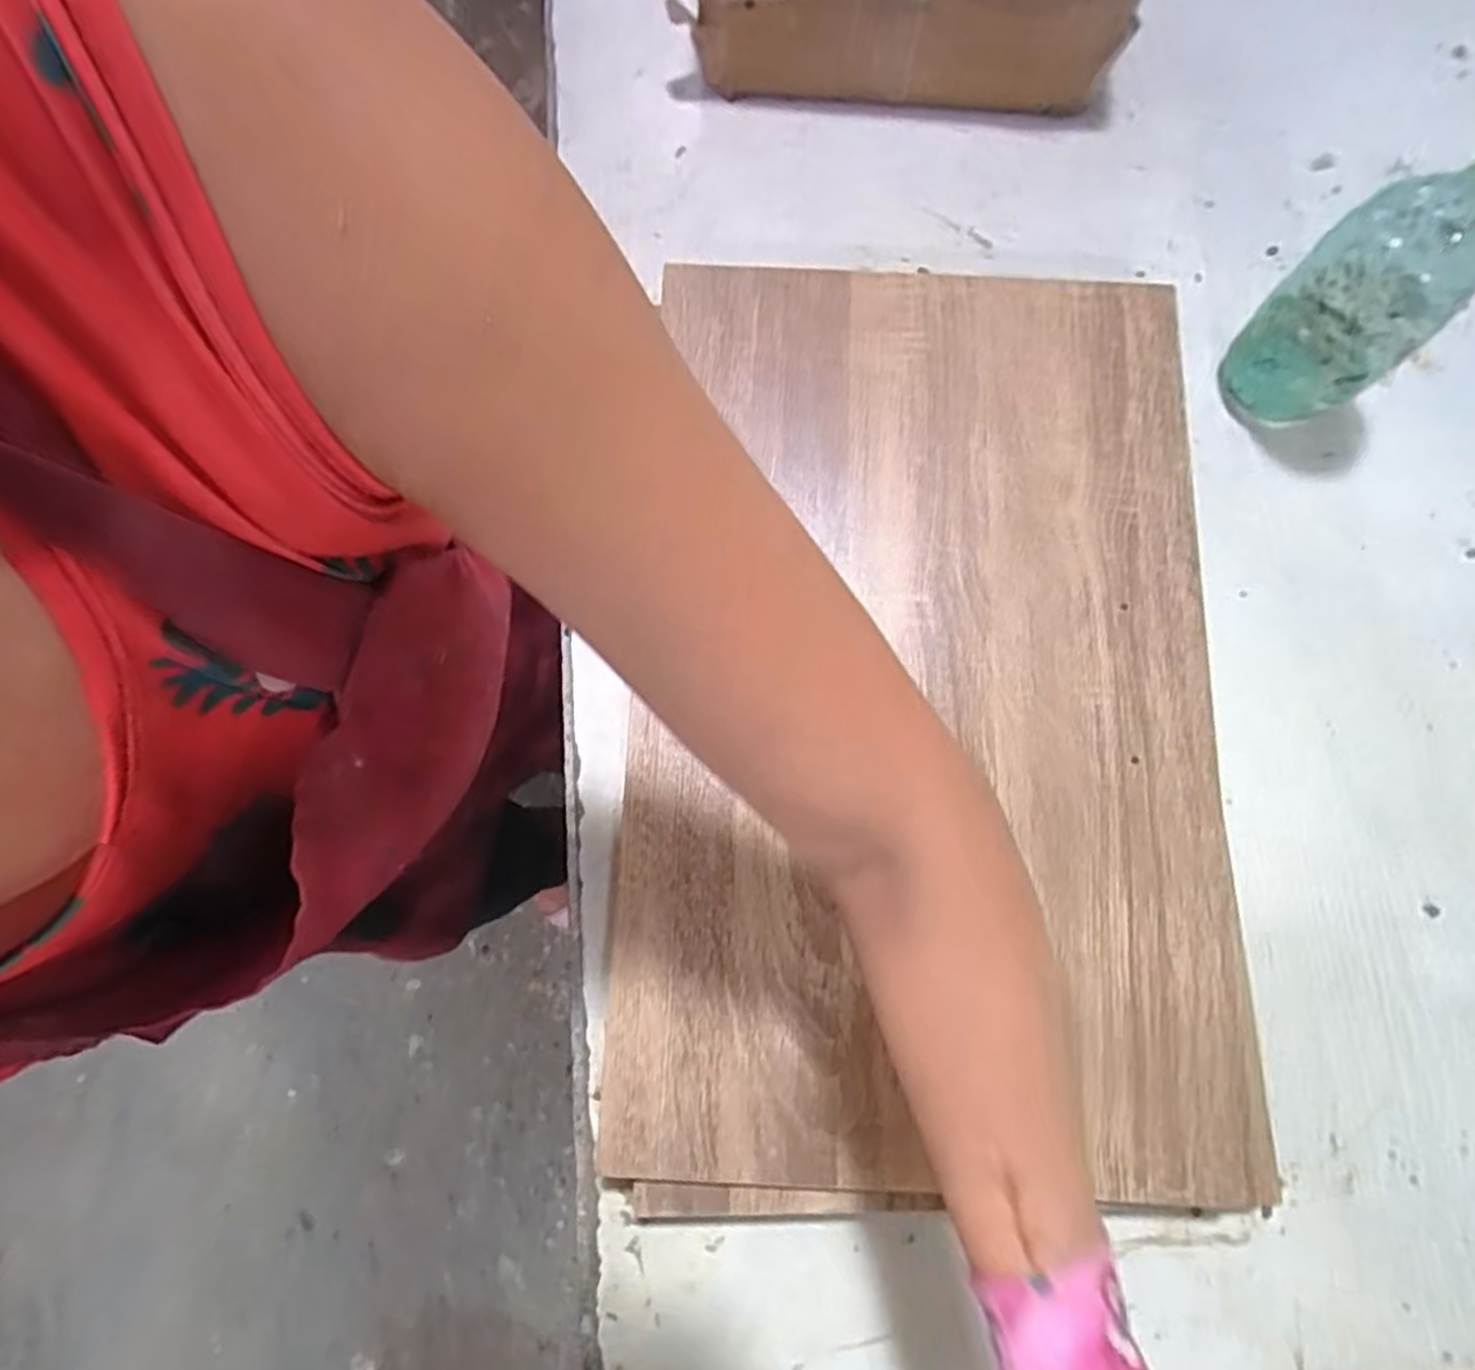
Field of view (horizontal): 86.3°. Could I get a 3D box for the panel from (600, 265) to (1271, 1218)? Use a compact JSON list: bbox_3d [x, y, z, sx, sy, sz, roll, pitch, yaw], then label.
[{"bbox_3d":[0.113,-0.005,0.482,0.345,0.021,0.559,3,77,0],"label":"panel"}]

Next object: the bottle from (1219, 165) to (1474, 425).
[{"bbox_3d":[0.379,-0.237,0.471,0.069,0.199,0.064,18,77,3],"label":"bottle"}]

